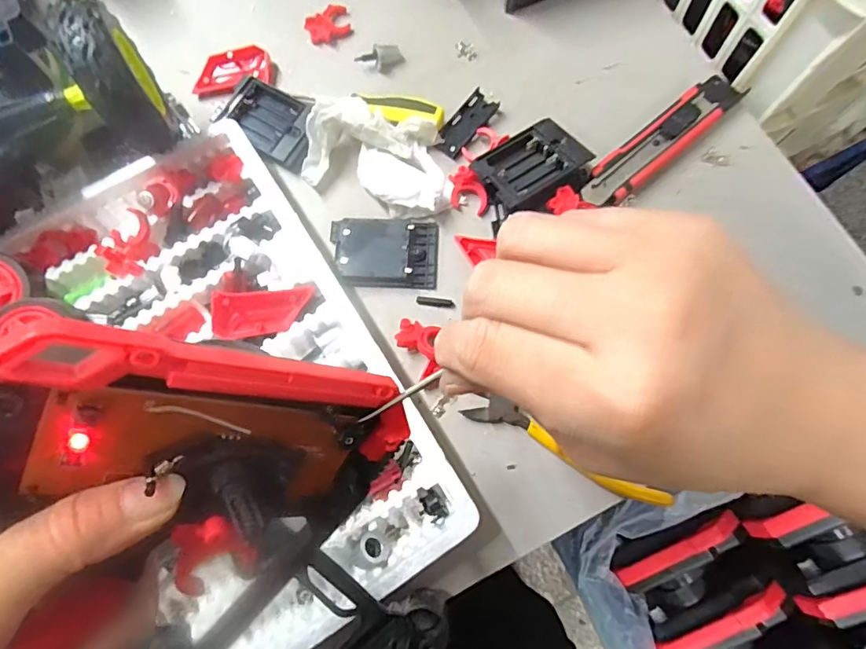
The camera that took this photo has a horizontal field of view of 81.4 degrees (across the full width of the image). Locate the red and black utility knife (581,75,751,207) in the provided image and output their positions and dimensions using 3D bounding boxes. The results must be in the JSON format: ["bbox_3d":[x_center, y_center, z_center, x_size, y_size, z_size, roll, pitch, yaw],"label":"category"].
[{"bbox_3d":[0.184,-0.149,0.400,0.168,0.017,0.034,-39,78,-9],"label":"red and black utility knife"}]

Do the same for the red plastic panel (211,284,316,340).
[{"bbox_3d":[-0.116,-0.007,0.345,0.065,0.011,0.034,-4,117,-15],"label":"red plastic panel"}]

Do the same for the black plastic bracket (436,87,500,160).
[{"bbox_3d":[0.028,-0.164,0.416,0.025,0.010,0.060,37,79,10],"label":"black plastic bracket"}]

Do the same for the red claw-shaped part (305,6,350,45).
[{"bbox_3d":[-0.091,-0.264,0.442,0.040,0.014,0.025,-29,77,-7],"label":"red claw-shaped part"}]

